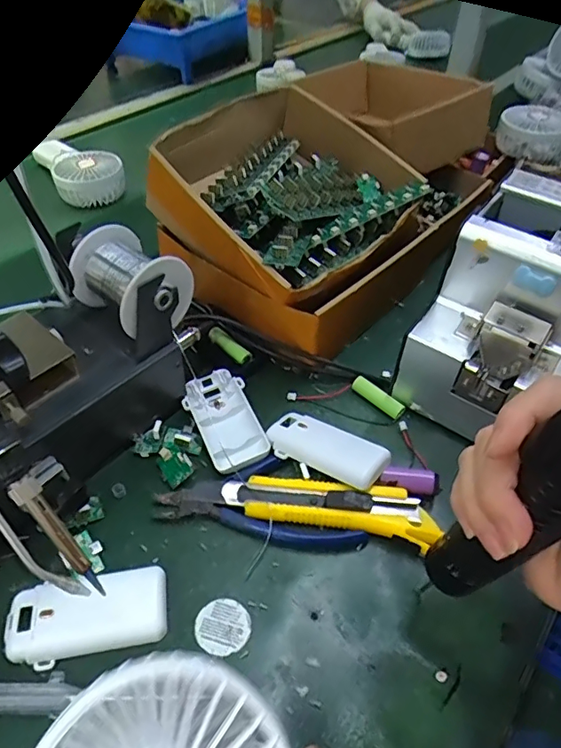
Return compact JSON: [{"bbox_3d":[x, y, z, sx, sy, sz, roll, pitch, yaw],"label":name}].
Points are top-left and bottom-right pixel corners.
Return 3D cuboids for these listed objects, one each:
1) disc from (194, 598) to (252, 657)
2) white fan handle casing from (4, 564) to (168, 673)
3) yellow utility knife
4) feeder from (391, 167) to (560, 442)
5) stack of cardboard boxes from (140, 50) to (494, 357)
[{"bbox_3d":[-0.036,0.156,0.325,0.033,0.004,0.033,1,46,-1],"label":"disc"},{"bbox_3d":[-0.118,0.147,0.322,0.092,0.011,0.045,-8,46,-10],"label":"white fan handle casing"},{"bbox_3d":[0.036,0.093,0.375,0.148,0.018,0.039,10,46,8],"label":"yellow utility knife"},{"bbox_3d":[0.191,-0.047,0.424,0.121,0.149,0.172,27,50,22],"label":"feeder"},{"bbox_3d":[0.012,-0.151,0.519,0.214,0.145,0.206,33,53,27],"label":"stack of cardboard boxes"}]

